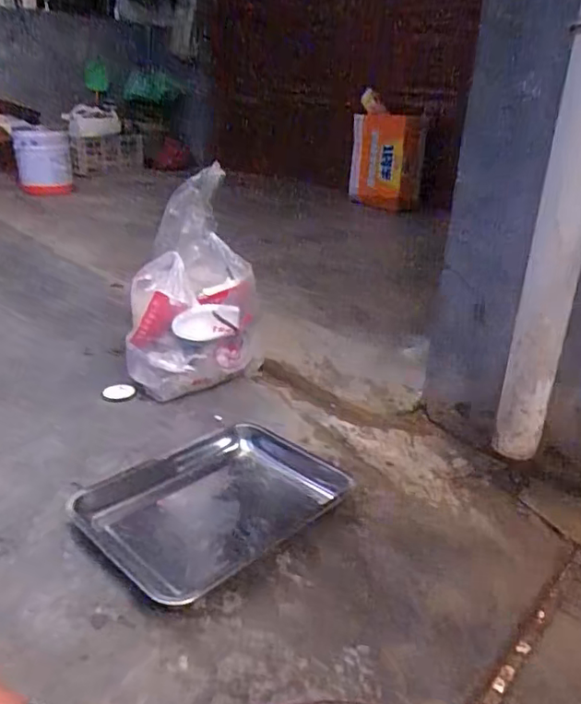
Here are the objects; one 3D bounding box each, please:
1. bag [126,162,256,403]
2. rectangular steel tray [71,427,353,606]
[{"bbox_3d":[-0.200,-0.124,1.187,0.259,0.446,0.166,-2,25,-9],"label":"bag"},{"bbox_3d":[-0.132,0.227,0.924,0.296,0.043,0.372,22,31,37],"label":"rectangular steel tray"}]

